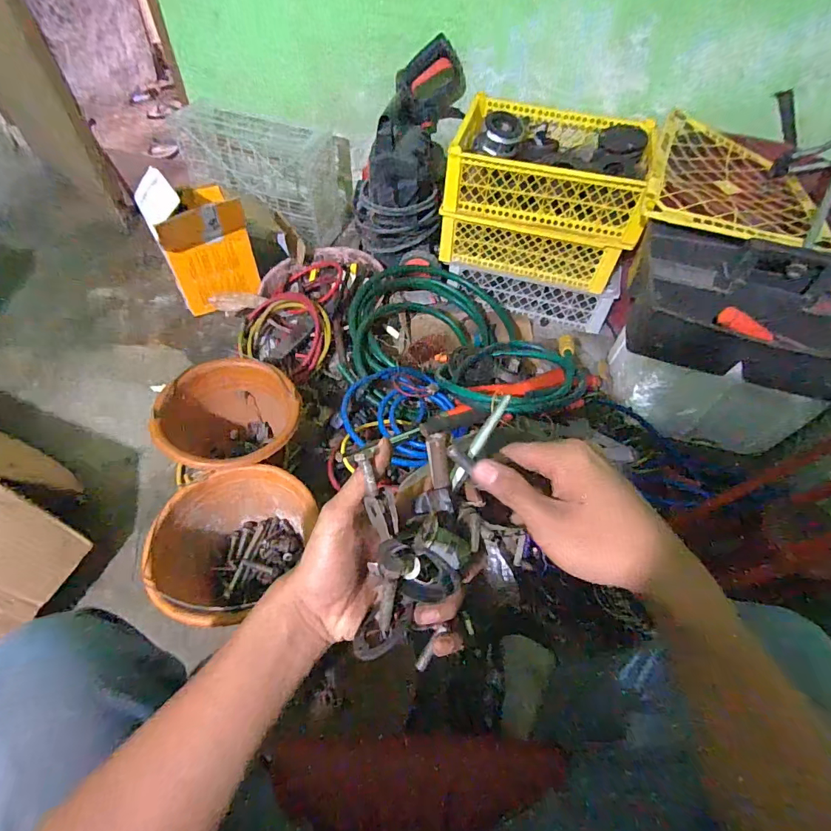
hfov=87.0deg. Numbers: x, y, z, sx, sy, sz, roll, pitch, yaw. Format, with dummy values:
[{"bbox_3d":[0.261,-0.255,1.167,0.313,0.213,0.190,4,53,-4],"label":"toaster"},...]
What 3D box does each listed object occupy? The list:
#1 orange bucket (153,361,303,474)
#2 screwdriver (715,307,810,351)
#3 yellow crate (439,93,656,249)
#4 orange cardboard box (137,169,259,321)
[{"bbox_3d":[-0.353,0.021,0.873,0.228,0.180,0.237,2,54,-3],"label":"orange bucket"},{"bbox_3d":[0.546,-0.133,0.690,0.131,0.035,0.026,34,59,19],"label":"screwdriver"},{"bbox_3d":[0.306,-0.556,1.004,0.420,0.151,0.298,17,55,8],"label":"yellow crate"},{"bbox_3d":[-0.534,-0.435,1.098,0.188,0.253,0.227,-27,60,-21],"label":"orange cardboard box"}]

